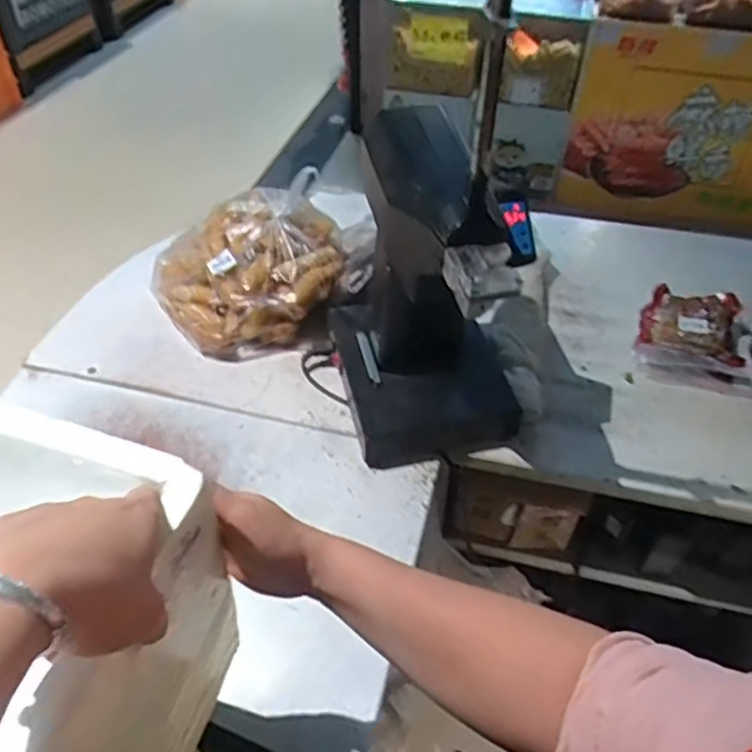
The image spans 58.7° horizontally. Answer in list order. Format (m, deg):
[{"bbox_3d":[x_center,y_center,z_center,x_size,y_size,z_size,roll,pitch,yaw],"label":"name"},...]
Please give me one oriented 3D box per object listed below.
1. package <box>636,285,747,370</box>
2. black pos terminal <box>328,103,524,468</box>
[{"bbox_3d":[0.489,-0.084,1.017,0.148,0.079,0.139,20,48,17],"label":"package"},{"bbox_3d":[0.068,-0.107,0.852,0.216,0.393,0.265,-10,47,-11],"label":"black pos terminal"}]

